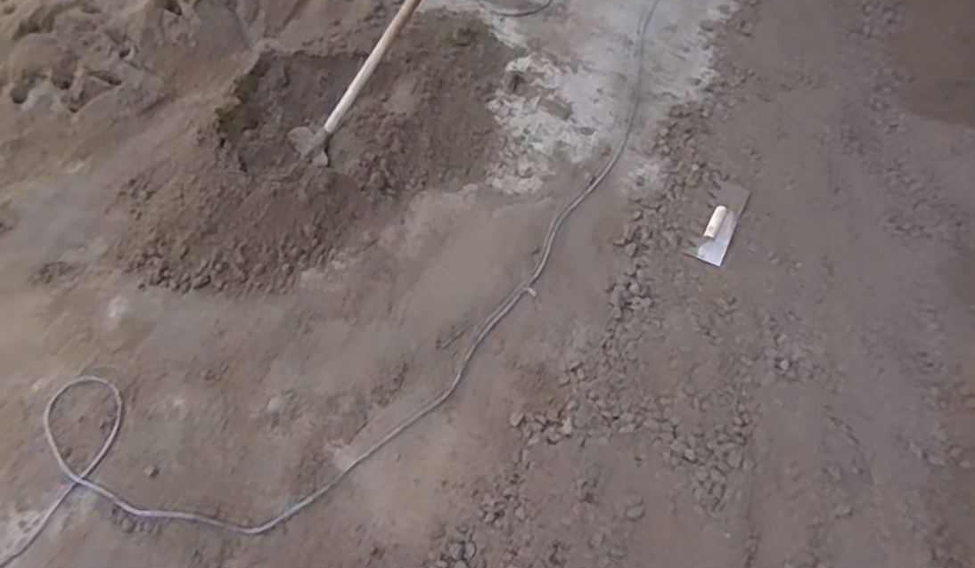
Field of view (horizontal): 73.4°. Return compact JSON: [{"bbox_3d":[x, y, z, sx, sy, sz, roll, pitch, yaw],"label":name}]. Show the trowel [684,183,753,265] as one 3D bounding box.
[{"bbox_3d":[0.657,-0.188,1.793,0.088,0.068,0.282,28,64,17],"label":"trowel"}]

